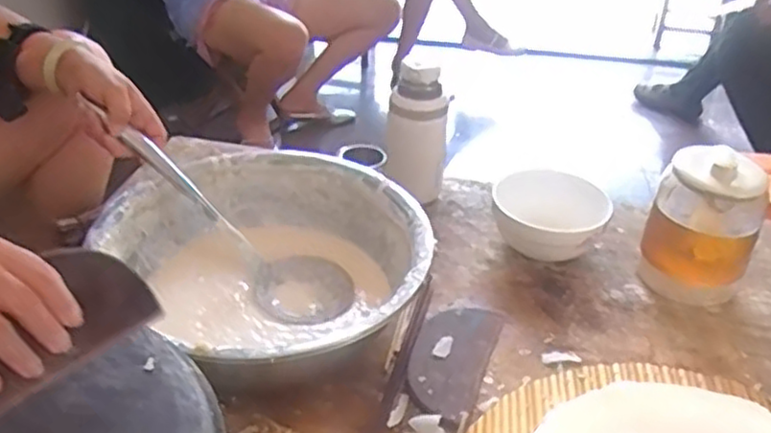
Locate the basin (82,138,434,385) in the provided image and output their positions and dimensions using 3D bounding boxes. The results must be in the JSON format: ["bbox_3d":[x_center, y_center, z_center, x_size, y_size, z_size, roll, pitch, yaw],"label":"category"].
[{"bbox_3d":[-0.115,0.056,0.810,0.340,0.118,0.309,29,43,34],"label":"basin"}]

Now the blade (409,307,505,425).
[{"bbox_3d":[0.072,0.149,0.772,0.079,0.009,0.174,13,36,17],"label":"blade"}]

